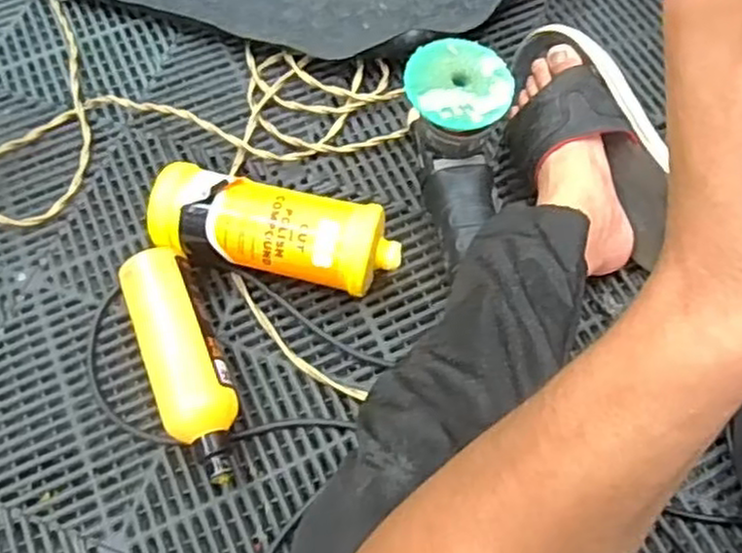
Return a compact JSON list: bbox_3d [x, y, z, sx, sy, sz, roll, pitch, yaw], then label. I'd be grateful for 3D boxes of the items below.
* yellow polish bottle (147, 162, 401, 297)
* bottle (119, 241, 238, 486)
[{"bbox_3d":[-0.087,-0.035,0.680,0.225,0.095,0.083,16,64,7],"label":"yellow polish bottle"},{"bbox_3d":[-0.162,0.076,0.645,0.062,0.051,0.214,-21,65,-11],"label":"bottle"}]

